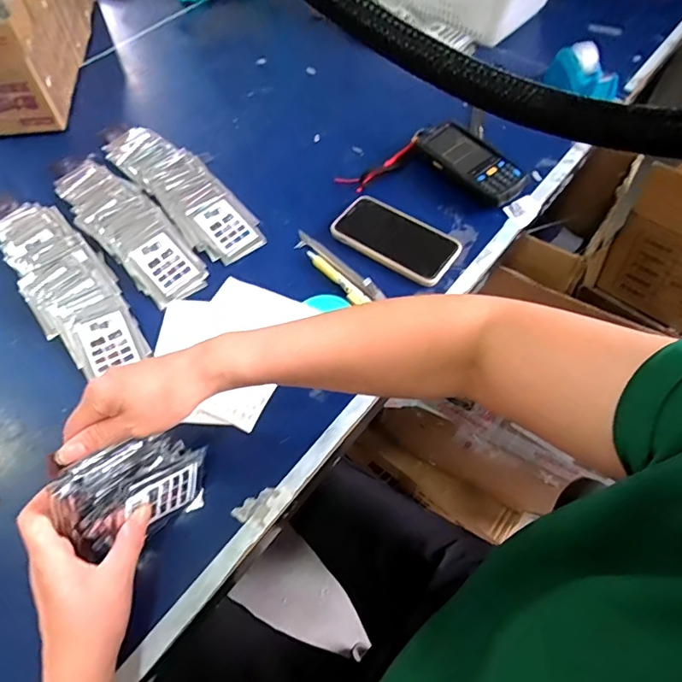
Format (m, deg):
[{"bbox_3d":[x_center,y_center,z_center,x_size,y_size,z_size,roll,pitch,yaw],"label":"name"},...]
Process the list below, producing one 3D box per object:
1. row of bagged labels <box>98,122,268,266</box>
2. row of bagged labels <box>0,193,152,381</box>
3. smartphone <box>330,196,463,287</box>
[{"bbox_3d":[-0.231,-0.223,0.667,0.086,0.025,0.342,-36,63,-20],"label":"row of bagged labels"},{"bbox_3d":[-0.340,-0.091,0.585,0.092,0.024,0.332,-36,63,-20],"label":"row of bagged labels"},{"bbox_3d":[0.067,-0.128,0.603,0.150,0.012,0.082,32,63,20],"label":"smartphone"}]

